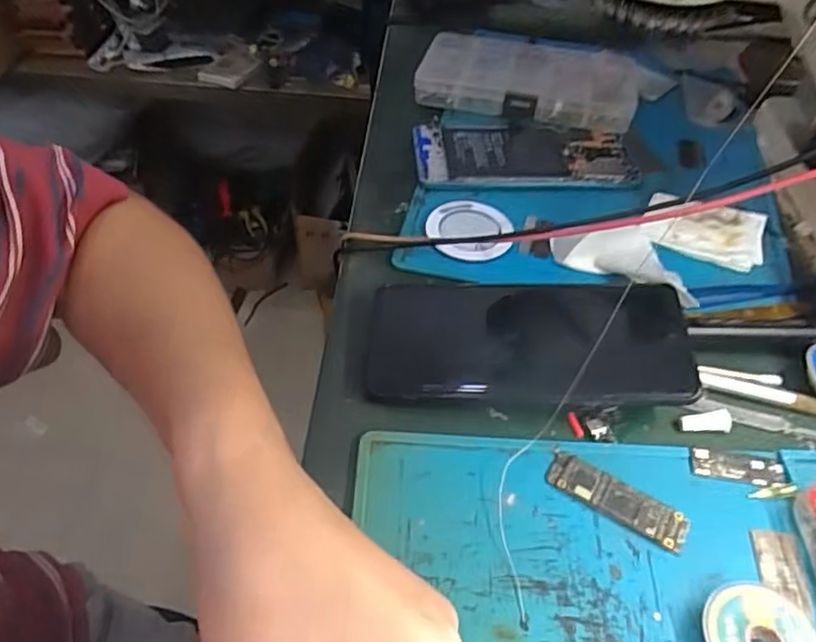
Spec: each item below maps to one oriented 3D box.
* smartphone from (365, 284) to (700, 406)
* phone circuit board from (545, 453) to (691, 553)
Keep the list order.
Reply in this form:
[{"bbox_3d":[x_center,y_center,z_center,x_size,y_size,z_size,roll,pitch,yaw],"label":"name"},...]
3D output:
[{"bbox_3d":[0.062,0.011,0.339,0.167,0.010,0.079,-1,51,11],"label":"smartphone"},{"bbox_3d":[0.096,0.082,0.292,0.065,0.005,0.019,28,52,21],"label":"phone circuit board"}]

